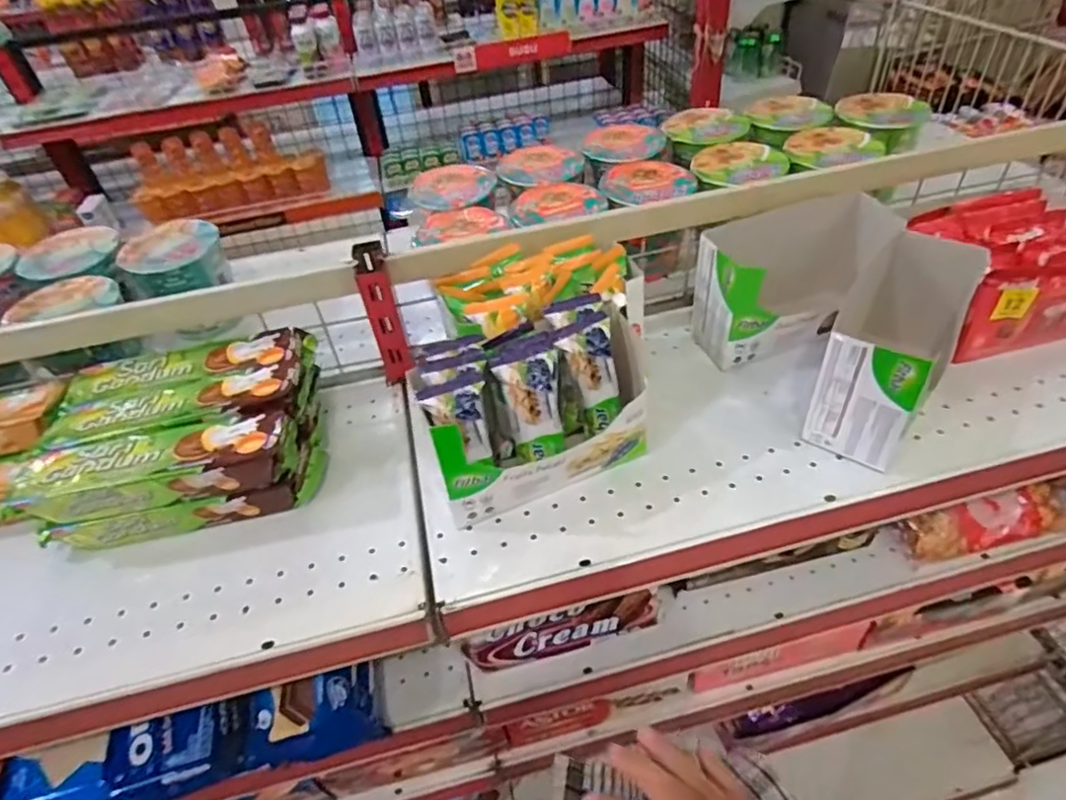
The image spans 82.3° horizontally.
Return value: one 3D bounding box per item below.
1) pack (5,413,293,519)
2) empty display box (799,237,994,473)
[{"bbox_3d":[-0.311,0.056,0.509,0.210,0.035,0.059,-11,44,-4],"label":"pack"},{"bbox_3d":[0.311,-0.046,0.535,0.084,0.116,0.180,23,51,28],"label":"empty display box"}]

